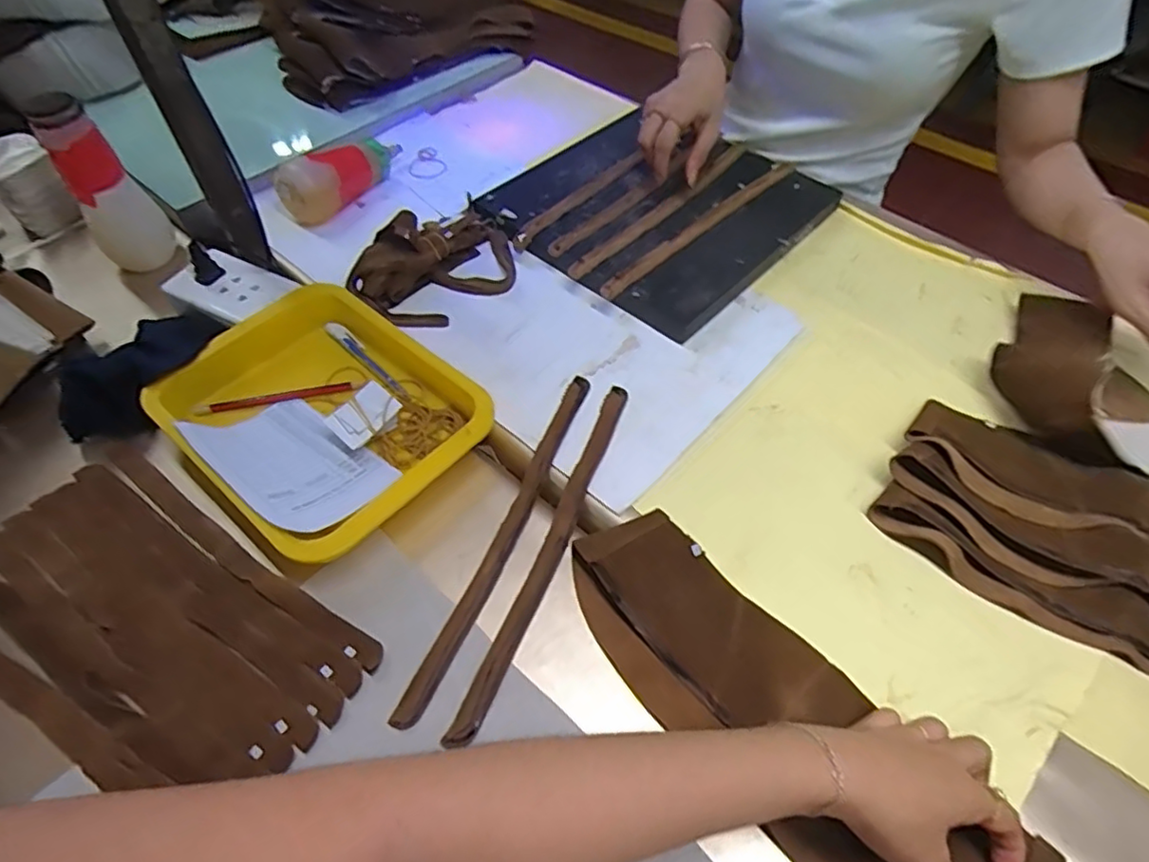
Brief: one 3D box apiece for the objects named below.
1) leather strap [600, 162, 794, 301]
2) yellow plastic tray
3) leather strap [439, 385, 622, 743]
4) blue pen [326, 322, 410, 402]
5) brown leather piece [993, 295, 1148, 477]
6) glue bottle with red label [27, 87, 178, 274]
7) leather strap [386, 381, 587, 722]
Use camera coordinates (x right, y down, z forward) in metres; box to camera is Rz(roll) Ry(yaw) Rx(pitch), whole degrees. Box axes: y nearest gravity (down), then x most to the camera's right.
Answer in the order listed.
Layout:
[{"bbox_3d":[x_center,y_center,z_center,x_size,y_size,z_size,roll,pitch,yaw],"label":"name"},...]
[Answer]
[{"bbox_3d":[0.141,-0.223,0.685,0.021,0.004,0.315,41,63,21],"label":"leather strap"},{"bbox_3d":[-0.212,-0.020,0.539,0.247,0.036,0.200,36,62,21],"label":"yellow plastic tray"},{"bbox_3d":[-0.015,0.083,0.489,0.021,0.009,0.309,20,57,12],"label":"leather strap"},{"bbox_3d":[-0.191,-0.066,0.595,0.123,0.011,0.015,39,63,23],"label":"blue pen"},{"bbox_3d":[0.480,-0.018,0.529,0.137,0.063,0.256,-36,63,-23],"label":"brown leather piece"},{"bbox_3d":[-0.473,-0.239,0.646,0.066,0.190,0.065,-36,63,-23],"label":"glue bottle with red label"},{"bbox_3d":[-0.051,0.074,0.496,0.019,0.007,0.310,20,57,12],"label":"leather strap"}]

